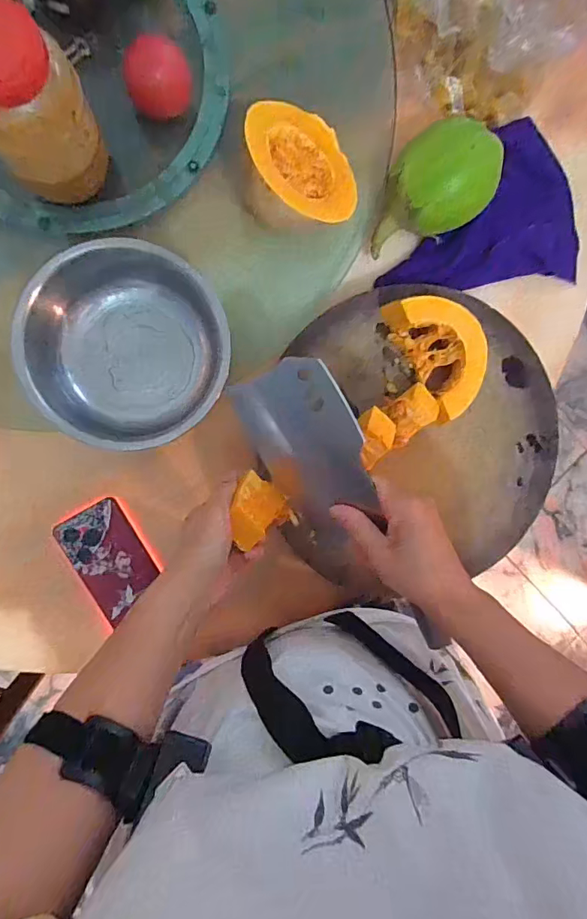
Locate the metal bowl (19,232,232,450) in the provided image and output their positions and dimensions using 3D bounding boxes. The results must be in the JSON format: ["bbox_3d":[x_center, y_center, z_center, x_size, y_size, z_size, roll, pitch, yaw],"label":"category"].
[{"bbox_3d":[-0.167,-0.115,0.483,0.195,0.092,0.191,0,94,-7],"label":"metal bowl"}]

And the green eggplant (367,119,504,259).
[{"bbox_3d":[0.156,-0.298,0.510,0.129,0.102,0.091,-12,95,-6],"label":"green eggplant"}]

